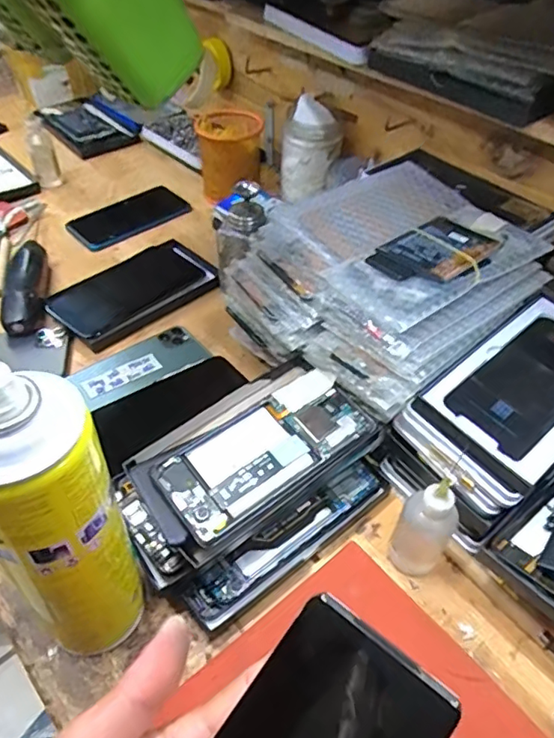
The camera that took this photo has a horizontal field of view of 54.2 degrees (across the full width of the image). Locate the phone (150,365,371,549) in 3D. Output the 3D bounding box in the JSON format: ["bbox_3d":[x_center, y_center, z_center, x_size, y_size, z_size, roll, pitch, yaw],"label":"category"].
[{"bbox_3d":[-0.007,0.058,0.394,0.155,0.012,0.073,-29,53,-25],"label":"phone"}]

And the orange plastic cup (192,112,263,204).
[{"bbox_3d":[-0.063,-0.281,0.721,0.081,0.097,0.076,0,47,0],"label":"orange plastic cup"}]

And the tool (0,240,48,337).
[{"bbox_3d":[-0.274,-0.093,0.591,0.032,0.034,0.150,-8,48,-8],"label":"tool"}]

